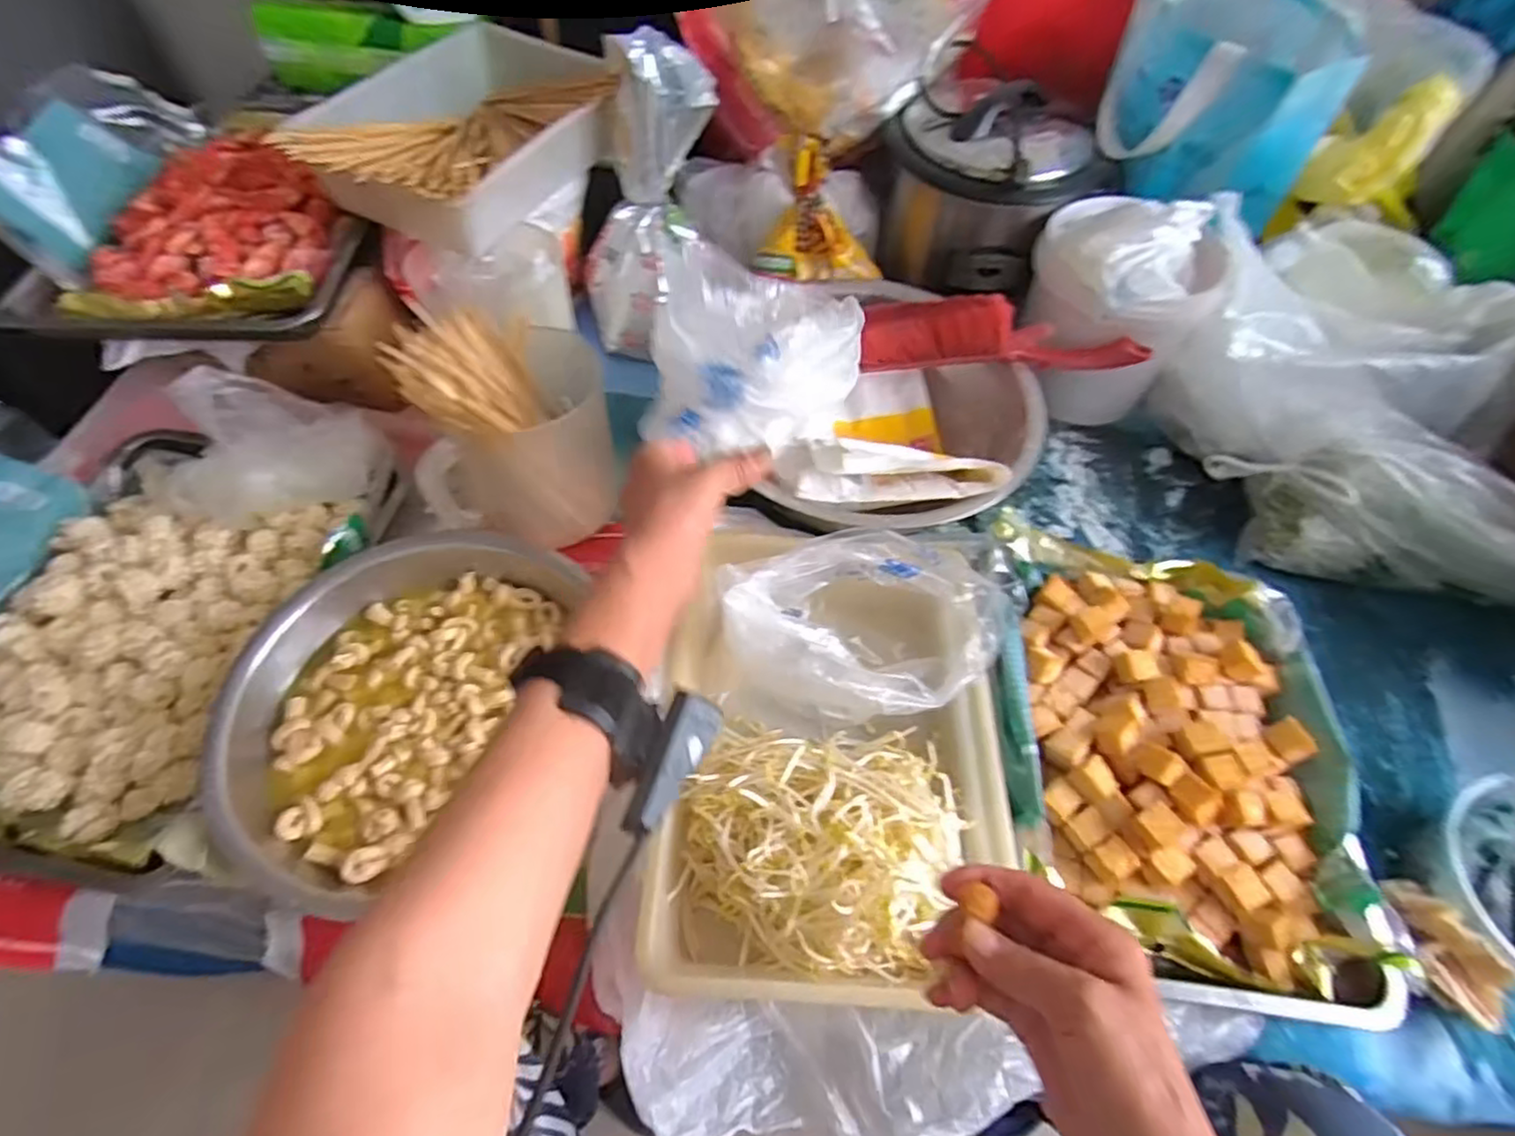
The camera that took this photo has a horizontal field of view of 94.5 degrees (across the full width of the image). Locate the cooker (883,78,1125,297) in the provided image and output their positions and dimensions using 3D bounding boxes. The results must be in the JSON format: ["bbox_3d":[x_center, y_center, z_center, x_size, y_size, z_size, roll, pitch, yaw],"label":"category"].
[{"bbox_3d":[0.292,-0.490,0.901,0.251,0.189,0.248,15,57,7],"label":"cooker"}]

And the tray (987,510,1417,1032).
[{"bbox_3d":[0.354,0.150,0.616,0.284,0.076,0.391,8,57,3],"label":"tray"}]

